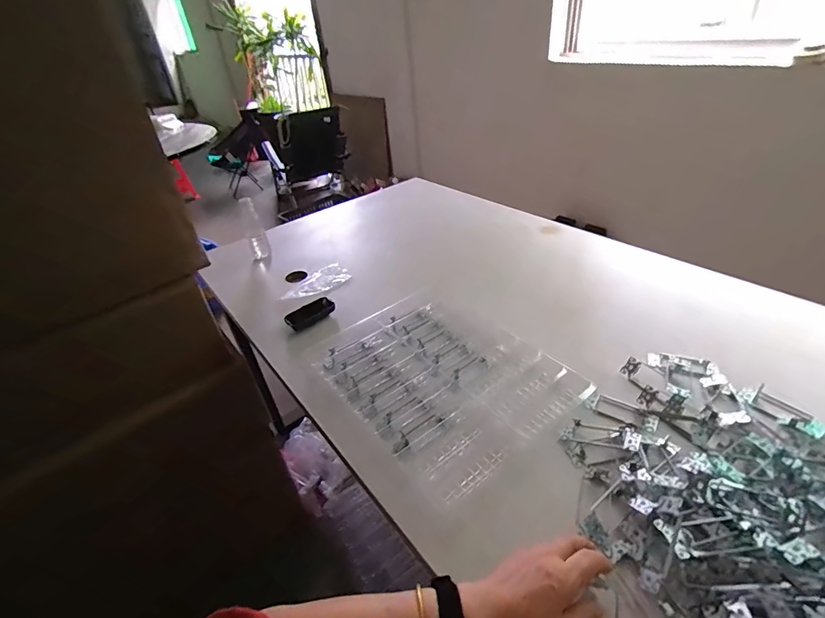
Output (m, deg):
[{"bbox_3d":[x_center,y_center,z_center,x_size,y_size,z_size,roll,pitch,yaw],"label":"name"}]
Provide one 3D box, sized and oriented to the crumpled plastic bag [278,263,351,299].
[{"bbox_3d":[-0.248,-0.070,1.062,0.181,0.015,0.094,-32,44,-31],"label":"crumpled plastic bag"}]

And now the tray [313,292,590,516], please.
[{"bbox_3d":[0.055,0.115,0.743,0.337,0.025,0.424,-30,42,-29],"label":"tray"}]

